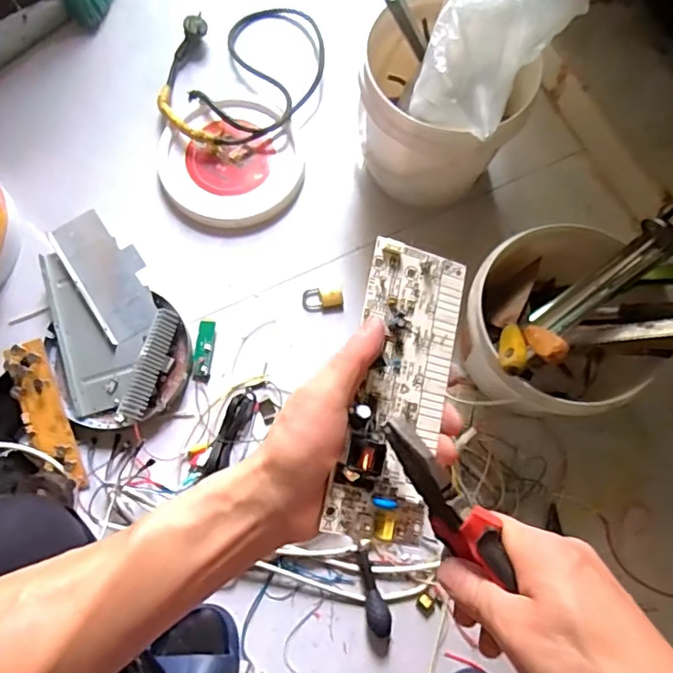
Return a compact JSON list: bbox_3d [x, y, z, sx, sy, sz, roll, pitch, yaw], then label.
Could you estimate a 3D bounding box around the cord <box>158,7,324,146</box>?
[{"bbox_3d":[-0.151,-0.432,0.922,0.299,0.047,0.257,-26,75,-8],"label":"cord"}]

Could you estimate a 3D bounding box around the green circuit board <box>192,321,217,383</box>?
[{"bbox_3d":[-0.188,0.021,0.802,0.025,0.009,0.088,5,73,1],"label":"green circuit board"}]

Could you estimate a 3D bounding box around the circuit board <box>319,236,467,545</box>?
[{"bbox_3d":[0.044,0.033,0.359,0.067,0.017,0.189,15,77,-18],"label":"circuit board"}]

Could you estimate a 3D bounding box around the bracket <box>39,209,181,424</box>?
[{"bbox_3d":[-0.321,-0.029,0.787,0.166,0.039,0.299,-20,74,-6],"label":"bracket"}]

